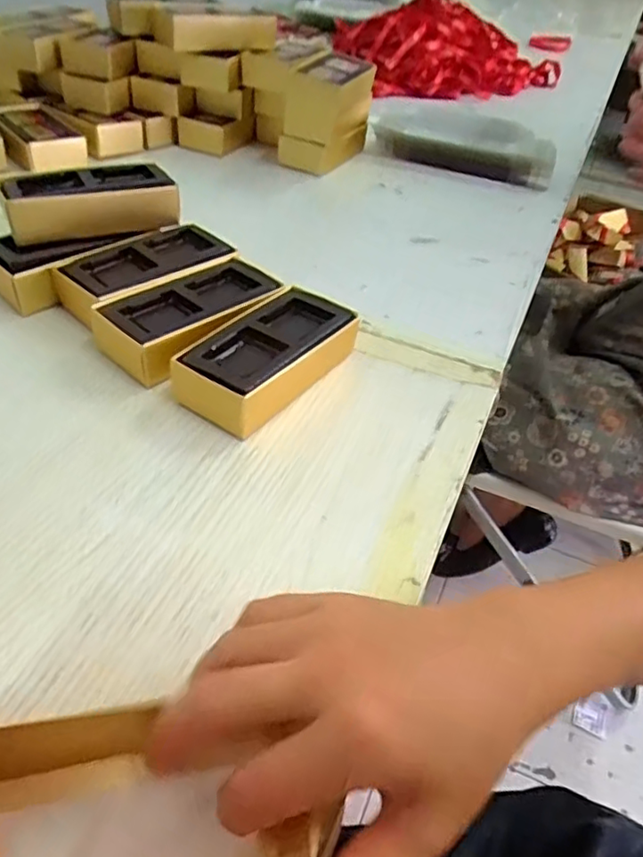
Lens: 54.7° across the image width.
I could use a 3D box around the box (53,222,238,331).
[{"bbox_3d":[-0.120,-0.107,0.441,0.114,0.037,0.060,-28,52,-32],"label":"box"}]

